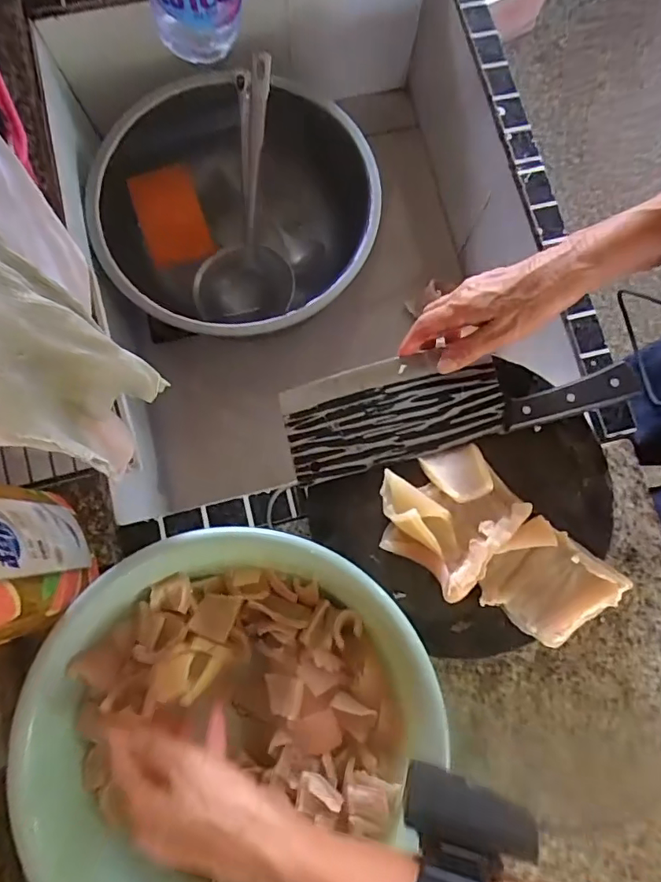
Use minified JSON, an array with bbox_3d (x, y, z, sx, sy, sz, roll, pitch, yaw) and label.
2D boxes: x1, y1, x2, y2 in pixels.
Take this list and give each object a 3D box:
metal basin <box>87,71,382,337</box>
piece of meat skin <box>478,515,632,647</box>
[{"bbox_3d":[-0.108,-0.266,0.631,0.300,0.136,0.316,0,79,-1],"label":"metal basin"},{"bbox_3d":[0.178,0.115,0.425,0.096,0.021,0.084,37,81,6],"label":"piece of meat skin"}]

